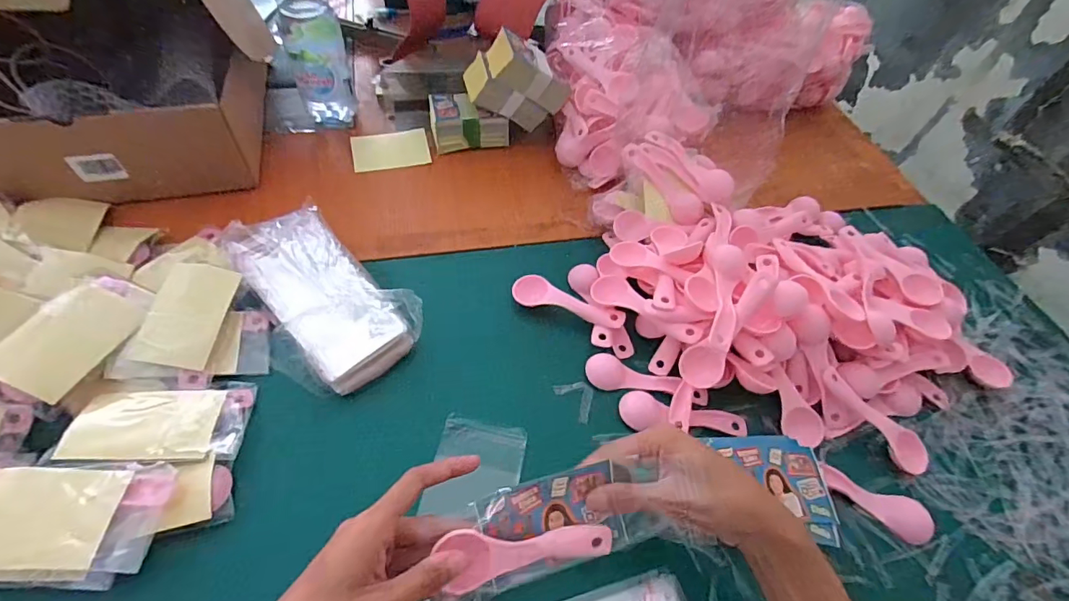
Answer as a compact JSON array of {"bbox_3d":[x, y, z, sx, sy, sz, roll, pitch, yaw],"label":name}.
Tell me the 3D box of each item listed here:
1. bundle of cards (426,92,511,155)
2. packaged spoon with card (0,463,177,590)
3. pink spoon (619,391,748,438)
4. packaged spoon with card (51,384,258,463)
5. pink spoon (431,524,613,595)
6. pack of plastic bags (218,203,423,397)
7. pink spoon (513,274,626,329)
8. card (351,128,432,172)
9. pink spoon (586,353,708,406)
[{"bbox_3d":[-0.085,-0.229,0.606,0.092,0.045,0.063,-11,57,-14],"label":"bundle of cards"},{"bbox_3d":[-0.312,0.144,0.306,0.117,0.017,0.070,-1,55,-8],"label":"packaged spoon with card"},{"bbox_3d":[0.133,0.103,0.428,0.112,0.017,0.033,5,55,-4],"label":"pink spoon"},{"bbox_3d":[-0.284,0.094,0.364,0.114,0.010,0.069,1,37,-19],"label":"packaged spoon with card"},{"bbox_3d":[-0.004,0.156,0.292,0.107,0.019,0.028,1,55,-18],"label":"pink spoon"},{"bbox_3d":[-0.208,-0.005,0.445,0.201,0.033,0.117,38,59,19],"label":"pack of plastic bags"},{"bbox_3d":[0.034,0.001,0.475,0.113,0.016,0.031,18,55,6],"label":"pink spoon"},{"bbox_3d":[-0.179,-0.188,0.591,0.091,0.005,0.058,-9,57,-13],"label":"card"},{"bbox_3d":[0.104,0.076,0.438,0.112,0.017,0.035,17,55,5],"label":"pink spoon"}]

